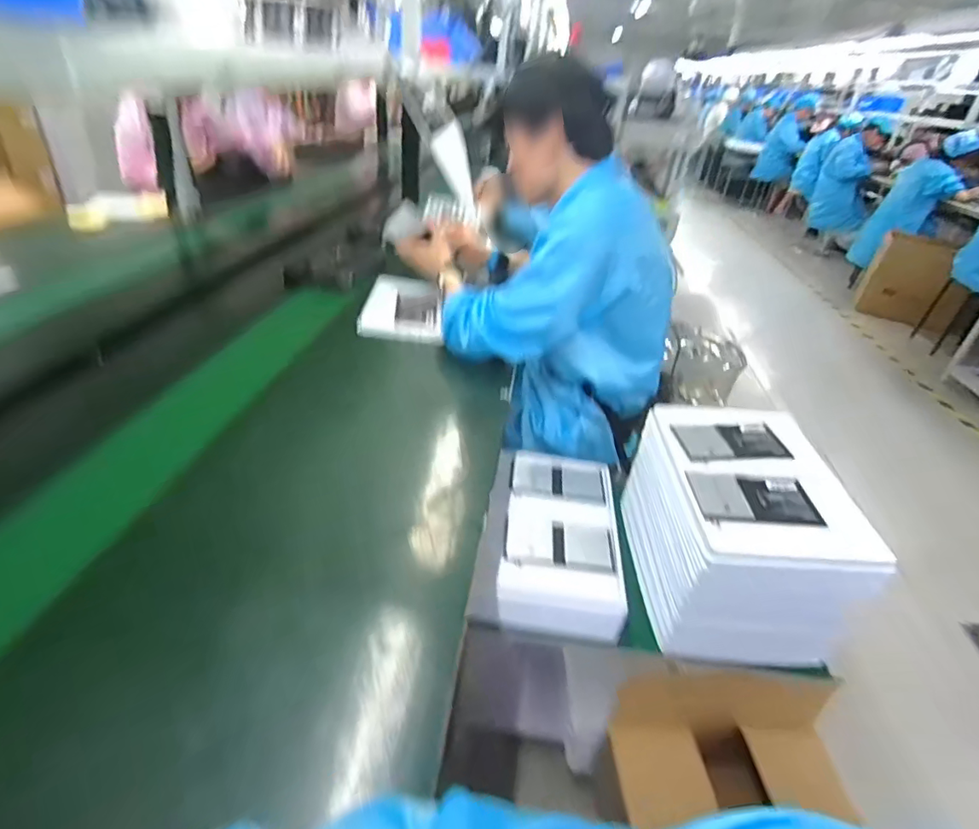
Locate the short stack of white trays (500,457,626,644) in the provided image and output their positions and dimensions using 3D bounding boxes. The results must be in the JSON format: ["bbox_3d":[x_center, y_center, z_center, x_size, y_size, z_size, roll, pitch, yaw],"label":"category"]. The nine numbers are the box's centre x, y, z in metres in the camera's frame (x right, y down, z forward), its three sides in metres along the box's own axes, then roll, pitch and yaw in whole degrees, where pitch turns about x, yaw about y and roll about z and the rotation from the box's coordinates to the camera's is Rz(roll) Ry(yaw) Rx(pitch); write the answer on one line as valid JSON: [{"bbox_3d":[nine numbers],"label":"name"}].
[{"bbox_3d":[0.118,0.208,0.898,0.193,0.078,0.331,6,34,2],"label":"short stack of white trays"}]

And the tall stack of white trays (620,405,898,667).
[{"bbox_3d":[0.386,0.181,0.832,0.242,0.242,0.342,2,35,-4],"label":"tall stack of white trays"}]

